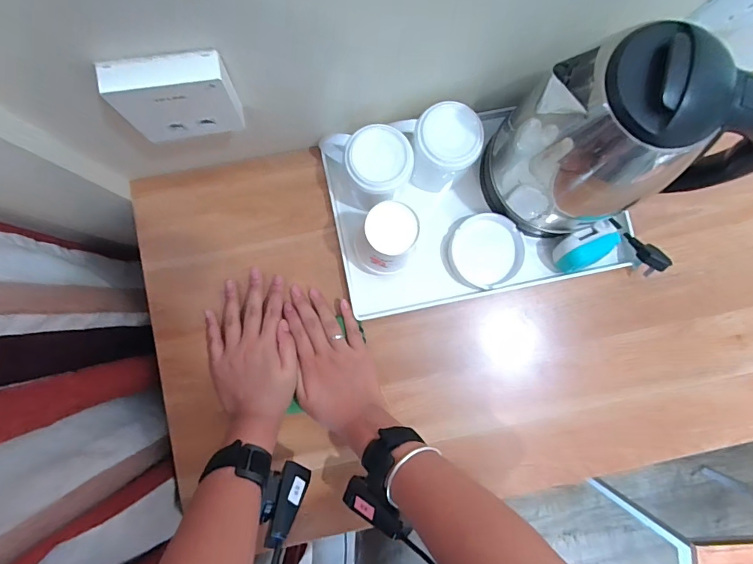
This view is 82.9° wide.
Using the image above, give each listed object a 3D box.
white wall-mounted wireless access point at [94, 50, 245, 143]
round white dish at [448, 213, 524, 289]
[{"bbox_3d":[-0.159,-0.148,0.346,0.086,0.083,0.026,-14,87,-5],"label":"white wall-mounted wireless access point"},{"bbox_3d":[0.129,-0.036,0.510,0.081,0.026,0.083,-2,86,-4],"label":"round white dish"}]

